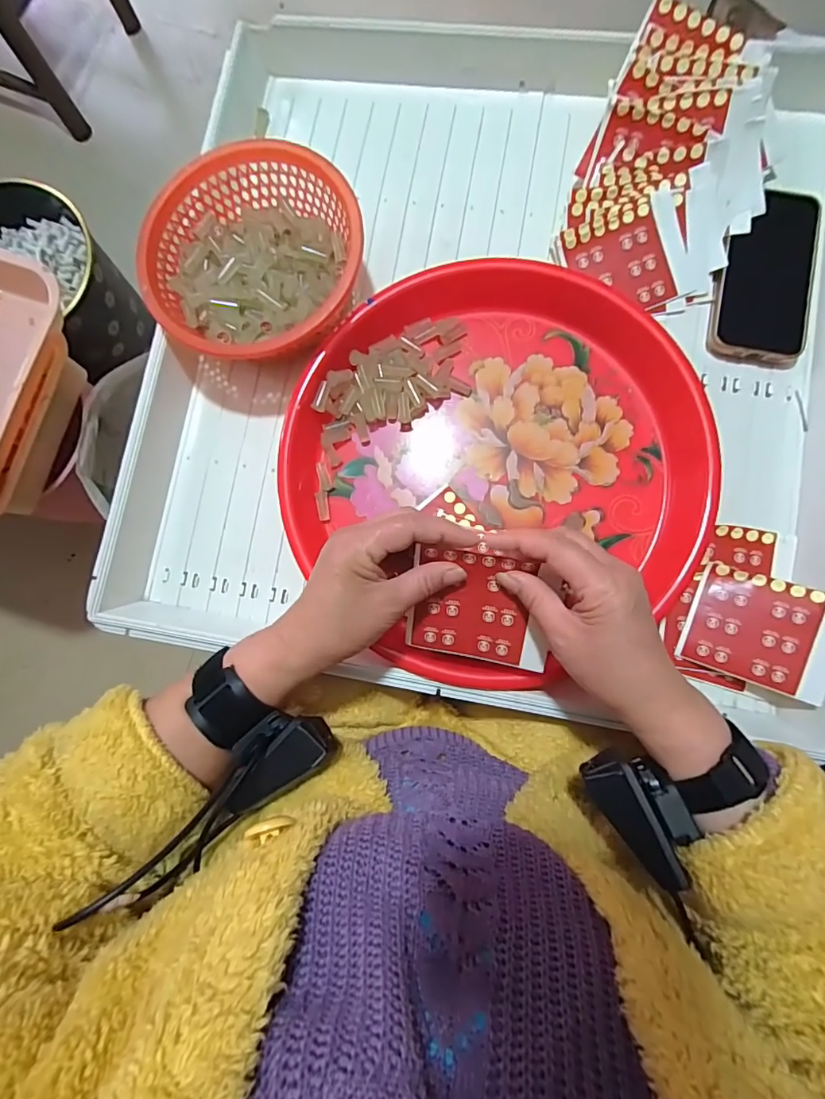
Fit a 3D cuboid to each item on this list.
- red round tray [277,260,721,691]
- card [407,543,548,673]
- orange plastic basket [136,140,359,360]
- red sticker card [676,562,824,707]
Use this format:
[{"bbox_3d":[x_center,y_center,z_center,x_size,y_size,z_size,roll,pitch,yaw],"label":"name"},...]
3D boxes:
[{"bbox_3d":[0.063,-0.073,0.388,0.321,0.046,0.344,0,83,1],"label":"red round tray"},{"bbox_3d":[0.046,0.040,0.326,0.094,0.005,0.079,9,113,9],"label":"card"},{"bbox_3d":[-0.127,-0.234,0.398,0.171,0.070,0.159,0,83,1],"label":"orange plastic basket"},{"bbox_3d":[0.263,0.060,0.361,0.094,0.004,0.080,18,89,22],"label":"red sticker card"}]

